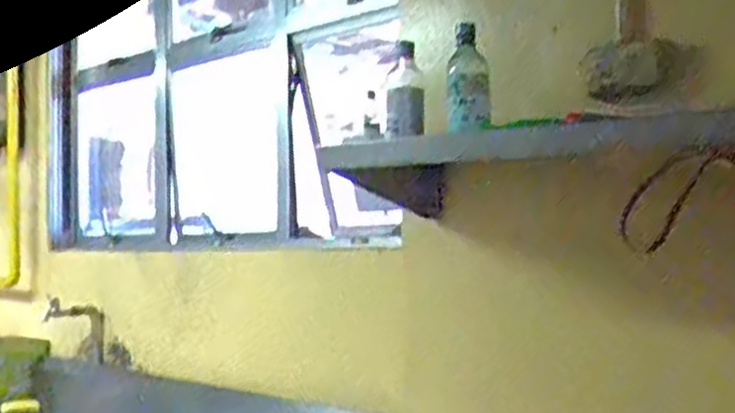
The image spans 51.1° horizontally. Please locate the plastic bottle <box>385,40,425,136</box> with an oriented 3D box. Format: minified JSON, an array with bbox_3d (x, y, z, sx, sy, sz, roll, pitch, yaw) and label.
[{"bbox_3d":[0.067,-0.194,1.317,0.066,0.157,0.082,0,-2,4],"label":"plastic bottle"}]

